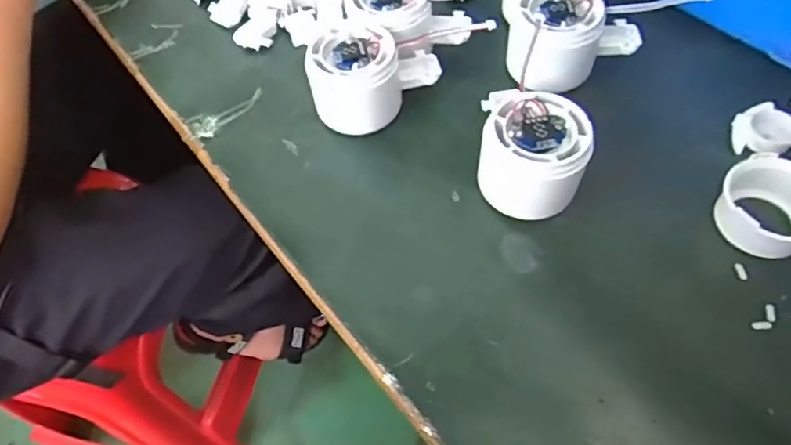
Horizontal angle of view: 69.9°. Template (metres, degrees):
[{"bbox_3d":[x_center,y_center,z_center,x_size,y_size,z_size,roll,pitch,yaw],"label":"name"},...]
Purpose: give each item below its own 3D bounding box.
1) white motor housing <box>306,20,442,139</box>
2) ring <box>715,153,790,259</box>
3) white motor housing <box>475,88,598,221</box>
[{"bbox_3d":[-0.020,-0.097,0.376,0.076,0.049,0.055,-31,62,-15],"label":"white motor housing"},{"bbox_3d":[0.208,-0.012,0.314,0.053,0.030,0.063,20,62,17],"label":"ring"},{"bbox_3d":[0.078,-0.038,0.327,0.058,0.053,0.056,-3,58,4],"label":"white motor housing"}]

